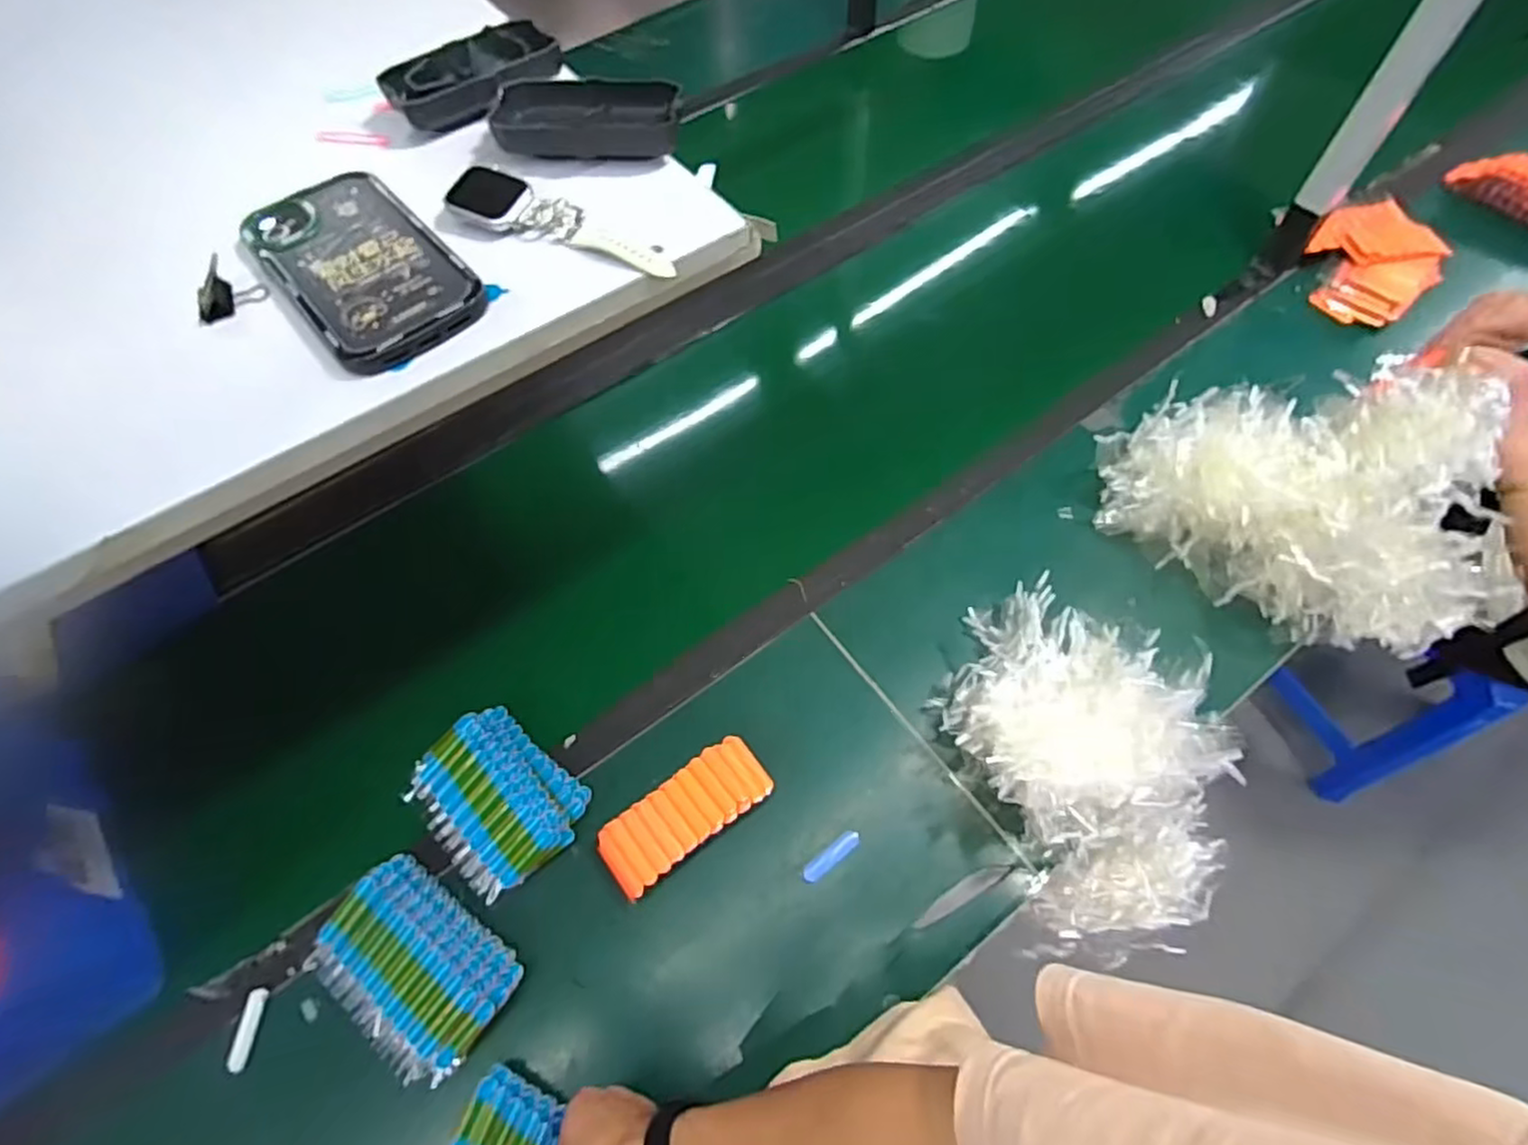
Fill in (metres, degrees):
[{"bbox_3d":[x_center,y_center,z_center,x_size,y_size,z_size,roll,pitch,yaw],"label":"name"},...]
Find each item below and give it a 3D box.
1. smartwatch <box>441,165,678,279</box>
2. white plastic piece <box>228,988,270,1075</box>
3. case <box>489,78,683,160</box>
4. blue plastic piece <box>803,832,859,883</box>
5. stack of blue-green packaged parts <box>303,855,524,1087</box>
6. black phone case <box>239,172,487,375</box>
[{"bbox_3d":[-0.109,-0.193,0.382,0.135,0.015,0.032,19,63,13],"label":"smartwatch"},{"bbox_3d":[-0.449,0.398,0.606,0.013,0.011,0.062,5,61,3],"label":"white plastic piece"},{"bbox_3d":[-0.105,-0.272,0.416,0.109,0.021,0.065,-3,60,2],"label":"case"},{"bbox_3d":[0.063,0.266,0.652,0.062,0.007,0.015,-36,65,-16],"label":"blue plastic piece"},{"bbox_3d":[-0.306,0.339,0.601,0.166,0.038,0.110,31,66,19],"label":"stack of blue-green packaged parts"},{"bbox_3d":[-0.217,-0.167,0.371,0.078,0.008,0.152,-38,65,-17],"label":"black phone case"}]

